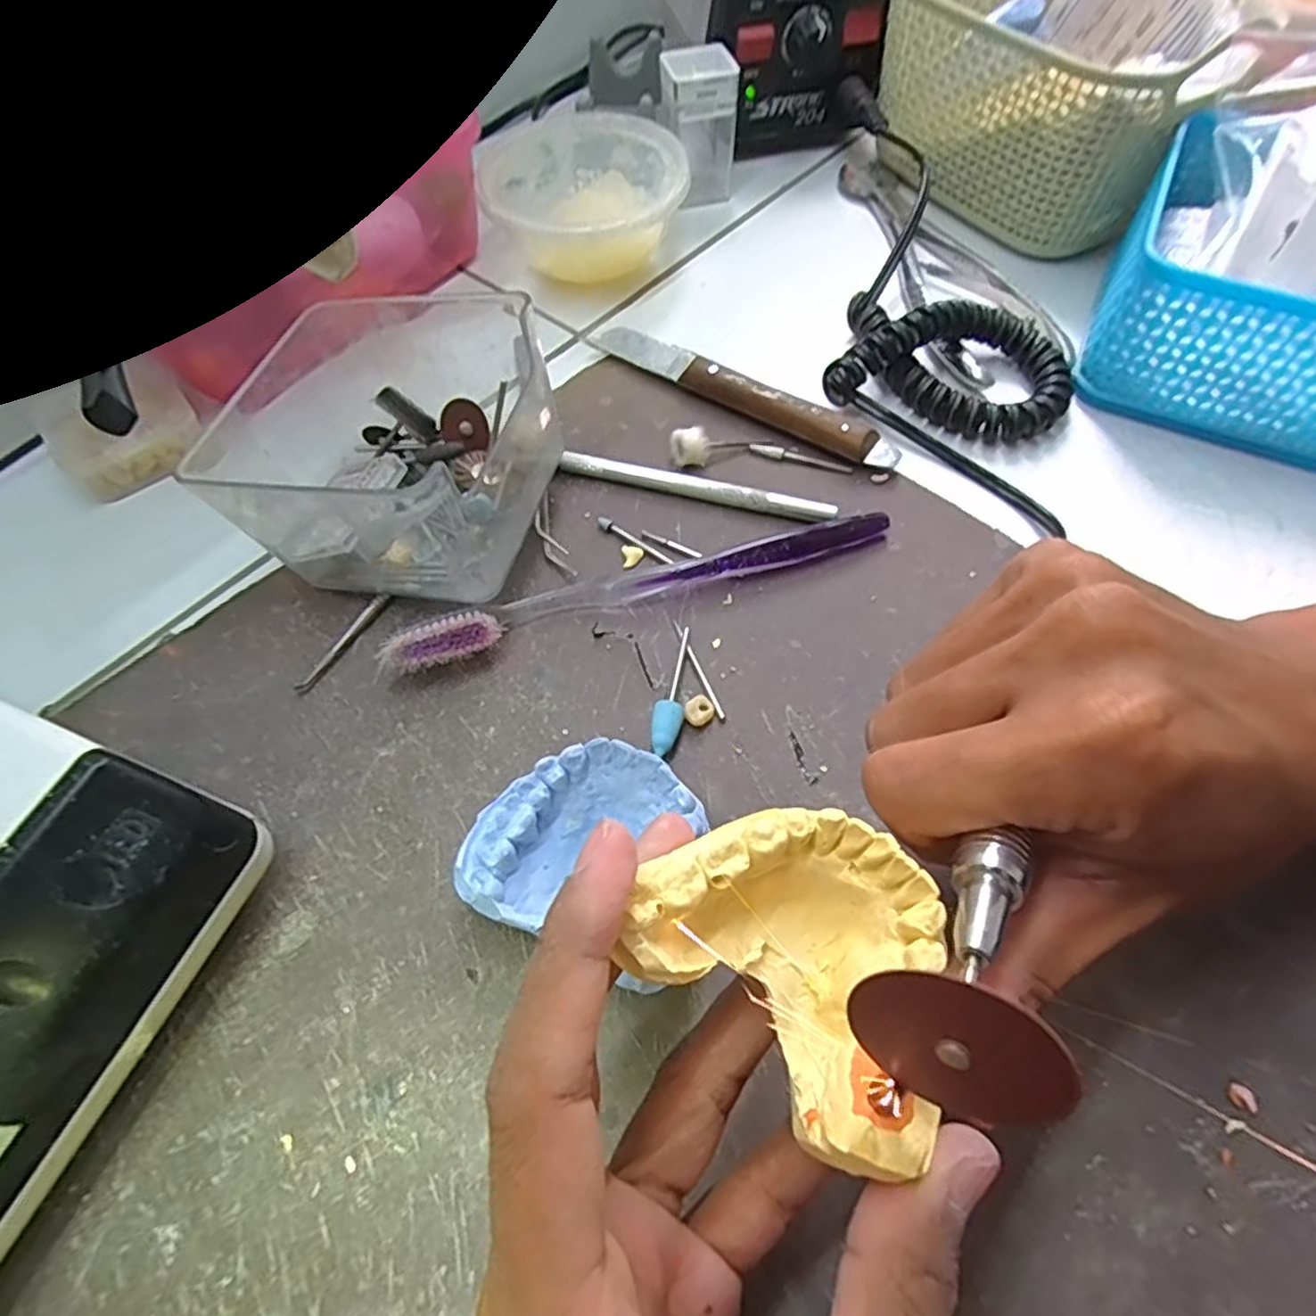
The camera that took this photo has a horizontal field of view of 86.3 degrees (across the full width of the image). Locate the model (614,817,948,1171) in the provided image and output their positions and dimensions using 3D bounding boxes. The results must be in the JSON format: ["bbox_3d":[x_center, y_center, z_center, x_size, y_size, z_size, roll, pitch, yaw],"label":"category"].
[{"bbox_3d":[0.030,0.057,0.138,0.063,0.022,0.051,37,67,19],"label":"model"}]

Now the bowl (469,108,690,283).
[{"bbox_3d":[-0.037,-0.233,0.361,0.100,0.043,0.104,0,61,0],"label":"bowl"}]

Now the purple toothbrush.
[{"bbox_3d":[-0.002,-0.029,0.258,0.187,0.017,0.019,-17,62,-9],"label":"purple toothbrush"}]

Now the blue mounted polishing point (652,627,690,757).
[{"bbox_3d":[0.005,0.010,0.240,0.009,0.009,0.050,6,61,4],"label":"blue mounted polishing point"}]

